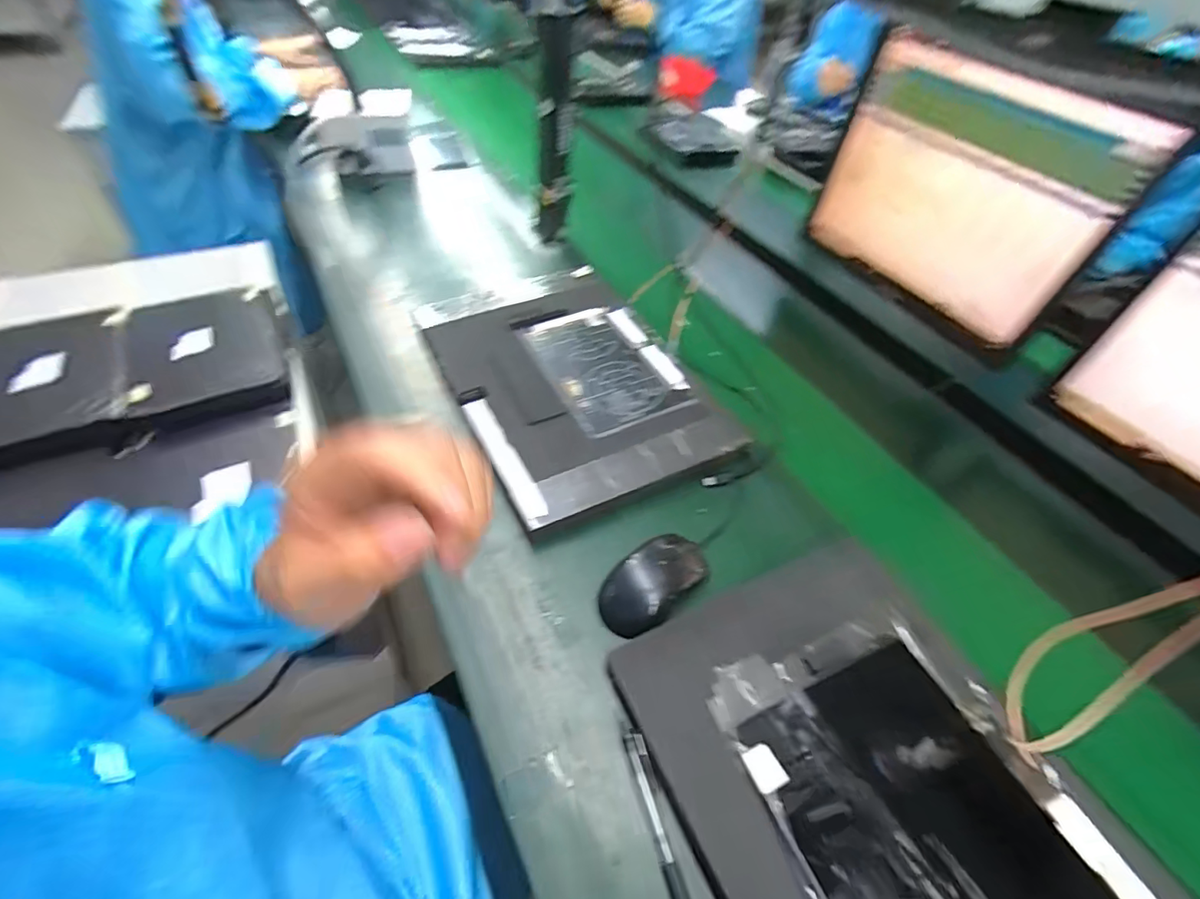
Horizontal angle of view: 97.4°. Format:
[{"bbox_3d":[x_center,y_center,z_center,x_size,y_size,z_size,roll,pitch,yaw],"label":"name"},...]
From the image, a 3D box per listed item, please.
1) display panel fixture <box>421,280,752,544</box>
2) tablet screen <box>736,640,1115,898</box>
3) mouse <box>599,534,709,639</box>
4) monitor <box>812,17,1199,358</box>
[{"bbox_3d":[-0.037,-0.081,0.628,0.261,0.041,0.354,-21,54,-22],"label":"display panel fixture"},{"bbox_3d":[0.221,0.266,0.329,0.163,0.010,0.250,-17,54,-18],"label":"tablet screen"},{"bbox_3d":[0.046,0.120,0.470,0.060,0.031,0.102,36,55,24],"label":"mouse"},{"bbox_3d":[0.440,-0.314,0.666,0.068,0.262,0.354,-22,55,-23],"label":"monitor"}]

